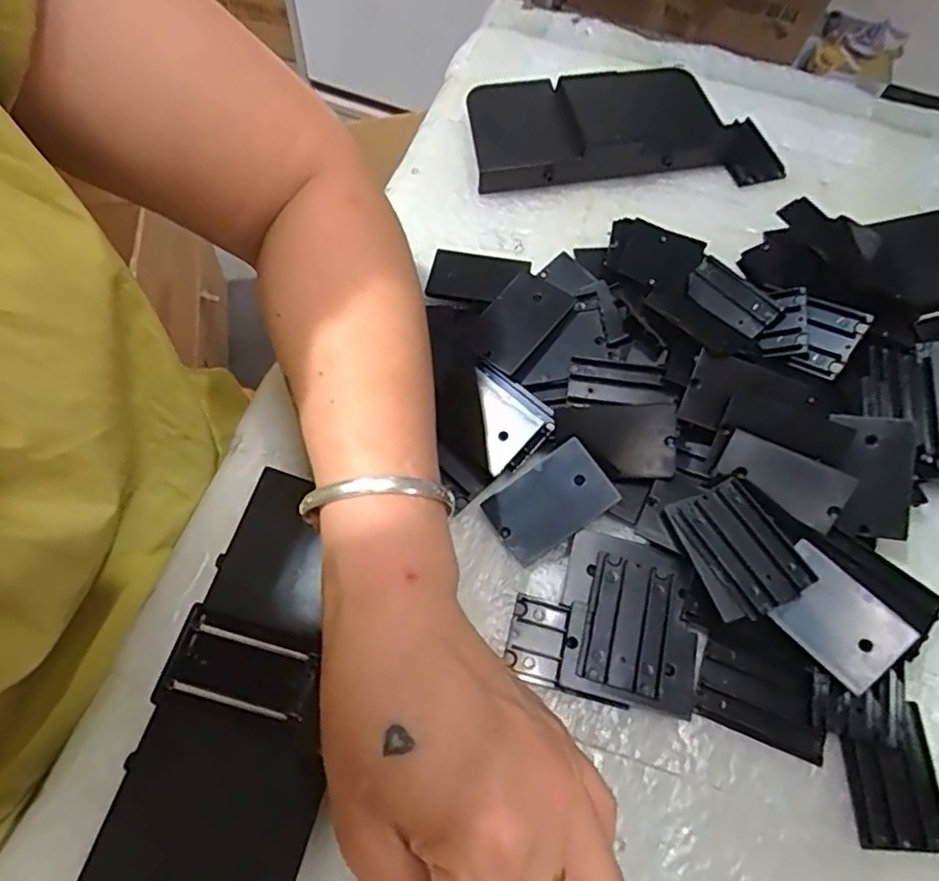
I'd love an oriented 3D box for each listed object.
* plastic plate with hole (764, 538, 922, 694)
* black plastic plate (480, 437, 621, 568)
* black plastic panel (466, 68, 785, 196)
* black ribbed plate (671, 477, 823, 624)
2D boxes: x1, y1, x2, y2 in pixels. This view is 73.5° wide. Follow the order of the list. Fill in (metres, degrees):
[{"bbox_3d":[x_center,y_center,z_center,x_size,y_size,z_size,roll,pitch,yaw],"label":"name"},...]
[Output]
[{"bbox_3d":[0.153,0.074,0.265,0.036,0.004,0.053,-45,64,1],"label":"plastic plate with hole"},{"bbox_3d":[0.037,0.029,0.292,0.055,0.004,0.035,-36,77,0],"label":"black plastic plate"},{"bbox_3d":[0.100,-0.204,0.411,0.201,0.029,0.081,-5,64,-6],"label":"black plastic panel"},{"bbox_3d":[0.118,0.045,0.273,0.036,0.004,0.055,-25,62,-9],"label":"black ribbed plate"}]

